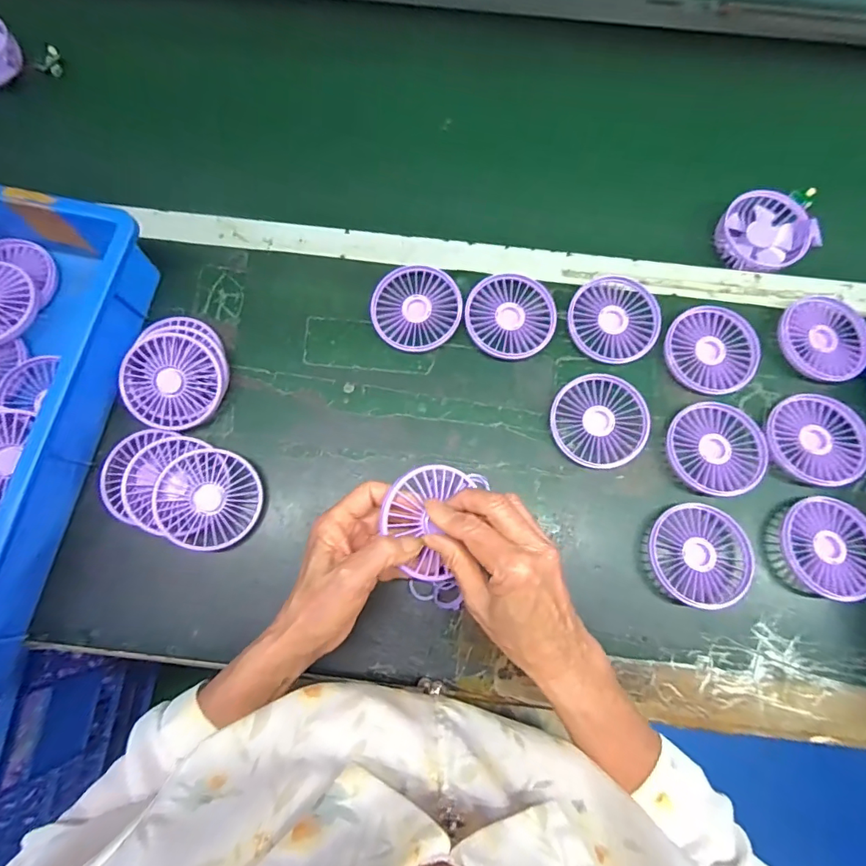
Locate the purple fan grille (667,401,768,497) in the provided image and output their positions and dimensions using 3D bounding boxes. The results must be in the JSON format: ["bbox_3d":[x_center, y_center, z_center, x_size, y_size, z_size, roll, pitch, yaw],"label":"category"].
[{"bbox_3d":[0.264,0.015,0.447,0.087,0.013,0.085,0,75,-1],"label":"purple fan grille"}]

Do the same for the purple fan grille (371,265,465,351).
[{"bbox_3d":[-0.016,-0.123,0.478,0.086,0.022,0.081,0,75,-1],"label":"purple fan grille"}]

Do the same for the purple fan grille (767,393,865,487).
[{"bbox_3d":[0.359,0.006,0.450,0.085,0.015,0.086,0,75,-1],"label":"purple fan grille"}]

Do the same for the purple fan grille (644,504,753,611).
[{"bbox_3d":[0.234,0.107,0.426,0.085,0.018,0.084,0,75,-1],"label":"purple fan grille"}]

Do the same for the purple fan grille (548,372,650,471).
[{"bbox_3d":[0.157,-0.011,0.453,0.086,0.017,0.086,0,75,-1],"label":"purple fan grille"}]

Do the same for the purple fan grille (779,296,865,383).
[{"bbox_3d":[0.384,-0.092,0.473,0.088,0.020,0.083,40,78,9],"label":"purple fan grille"}]

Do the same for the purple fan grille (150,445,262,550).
[{"bbox_3d":[-0.199,0.059,0.425,0.085,0.017,0.085,2,80,-14],"label":"purple fan grille"}]

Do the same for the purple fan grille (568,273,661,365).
[{"bbox_3d":[0.179,-0.111,0.477,0.087,0.020,0.084,0,75,-1],"label":"purple fan grille"}]

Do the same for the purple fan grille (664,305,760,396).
[{"bbox_3d":[0.272,-0.080,0.471,0.083,0.016,0.088,0,75,-1],"label":"purple fan grille"}]

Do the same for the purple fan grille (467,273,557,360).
[{"bbox_3d":[0.077,-0.115,0.479,0.086,0.019,0.083,0,75,-1],"label":"purple fan grille"}]

